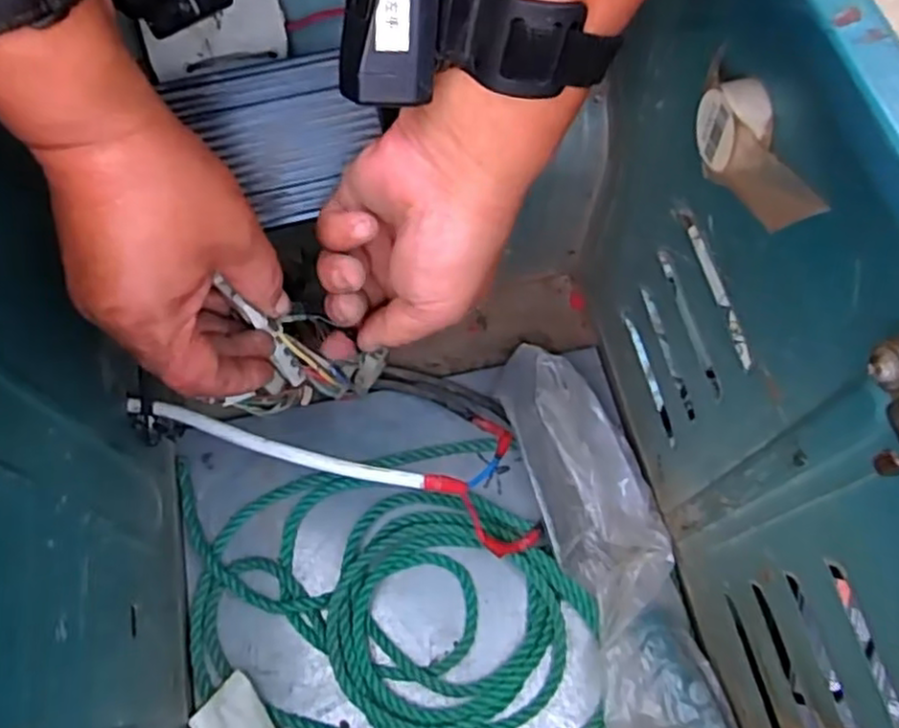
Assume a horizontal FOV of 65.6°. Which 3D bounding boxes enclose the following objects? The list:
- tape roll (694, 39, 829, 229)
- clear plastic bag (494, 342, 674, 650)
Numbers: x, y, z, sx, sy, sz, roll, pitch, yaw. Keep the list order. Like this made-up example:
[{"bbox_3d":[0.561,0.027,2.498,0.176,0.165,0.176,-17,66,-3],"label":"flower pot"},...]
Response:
[{"bbox_3d":[0.122,-0.086,0.286,0.015,0.035,0.078,-13,67,-7],"label":"tape roll"},{"bbox_3d":[0.094,0.076,0.475,0.080,0.041,0.196,-19,68,-10],"label":"clear plastic bag"}]

